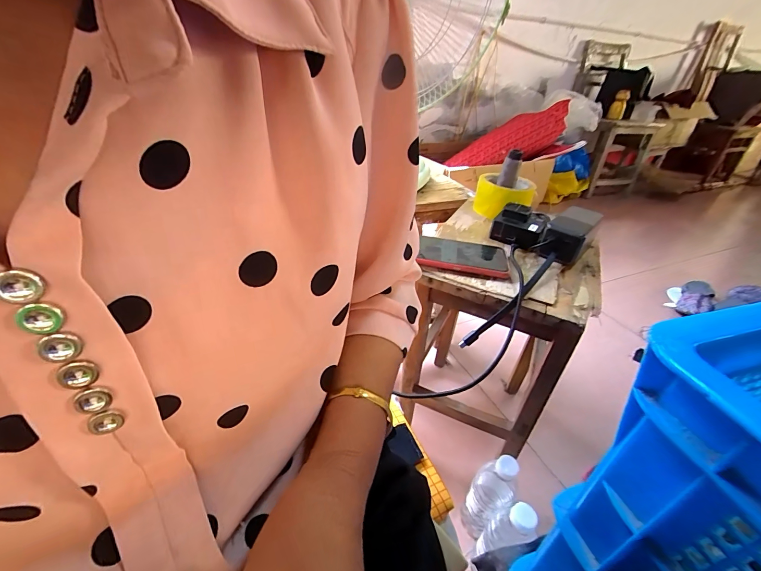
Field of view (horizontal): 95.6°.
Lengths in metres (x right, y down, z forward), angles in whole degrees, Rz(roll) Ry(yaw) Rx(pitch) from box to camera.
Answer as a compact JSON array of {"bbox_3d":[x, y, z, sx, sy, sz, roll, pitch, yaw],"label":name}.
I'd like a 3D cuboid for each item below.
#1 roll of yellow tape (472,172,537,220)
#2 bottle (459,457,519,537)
[{"bbox_3d":[0.229,-0.164,0.645,0.103,0.060,0.089,13,35,13],"label":"roll of yellow tape"},{"bbox_3d":[0.176,0.331,0.550,0.059,0.172,0.067,27,40,30],"label":"bottle"}]

